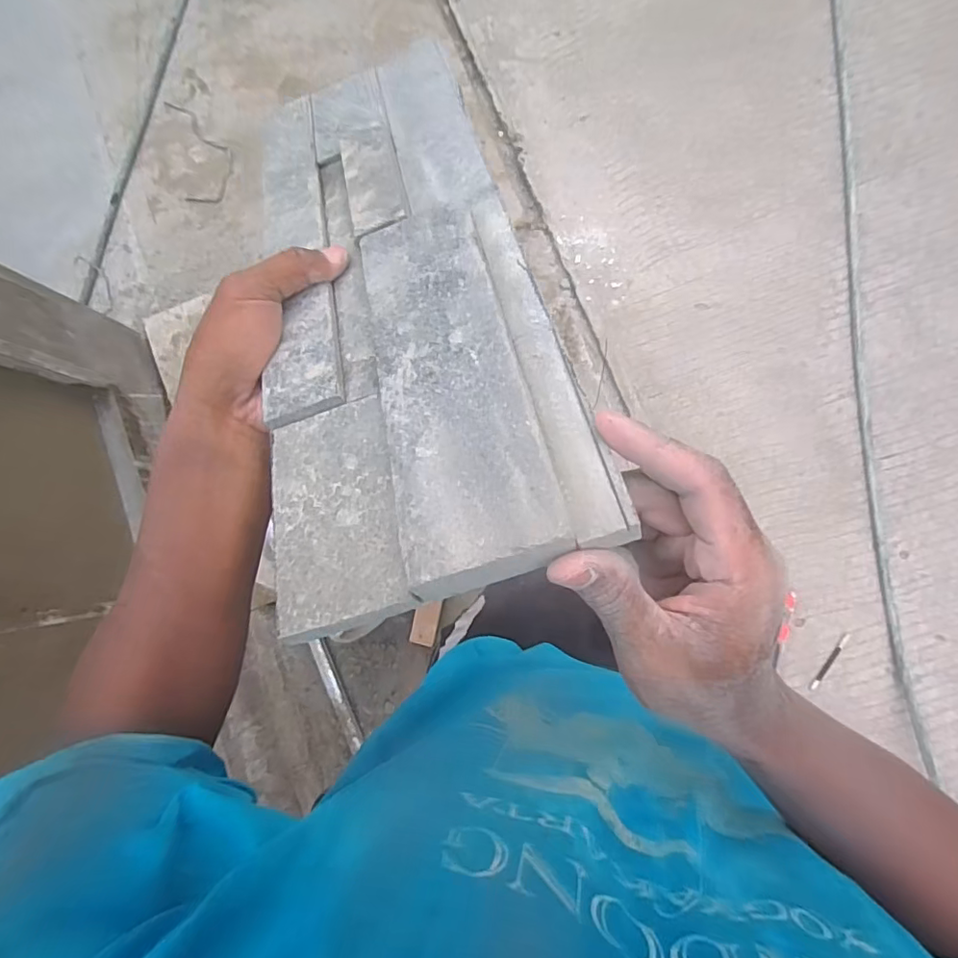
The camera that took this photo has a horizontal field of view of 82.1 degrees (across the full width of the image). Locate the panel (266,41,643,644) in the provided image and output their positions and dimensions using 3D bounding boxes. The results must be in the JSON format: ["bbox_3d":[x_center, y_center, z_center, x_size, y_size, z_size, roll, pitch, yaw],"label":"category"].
[{"bbox_3d":[-0.047,-0.116,0.286,0.135,0.019,0.366,-16,59,4],"label":"panel"}]

